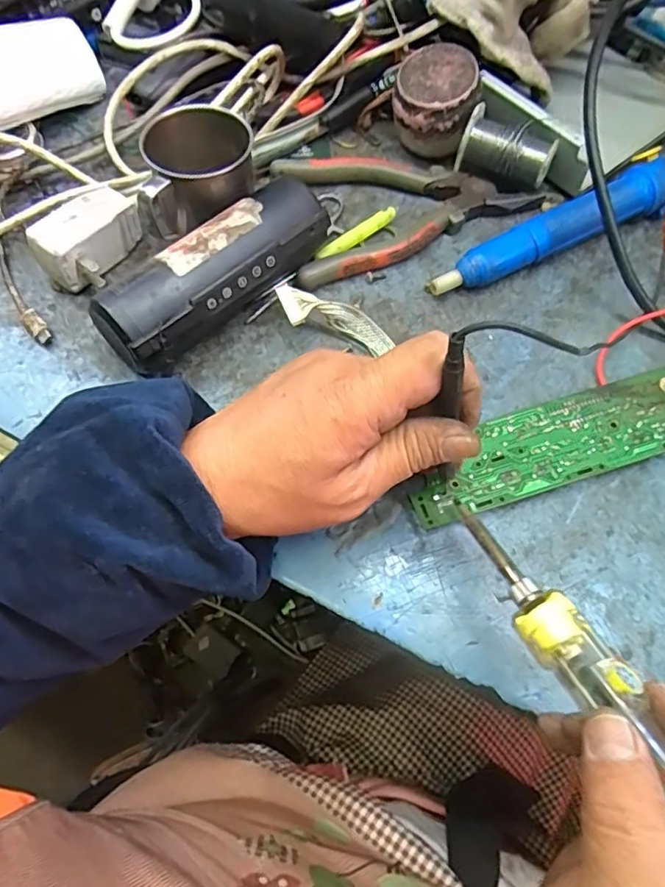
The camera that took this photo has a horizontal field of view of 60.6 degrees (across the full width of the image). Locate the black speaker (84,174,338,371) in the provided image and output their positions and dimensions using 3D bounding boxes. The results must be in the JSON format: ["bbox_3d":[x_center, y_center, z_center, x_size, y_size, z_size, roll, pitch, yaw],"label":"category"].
[{"bbox_3d":[-0.068,-0.100,0.349,0.043,0.053,0.151,40,70,18],"label":"black speaker"}]

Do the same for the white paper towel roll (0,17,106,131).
[{"bbox_3d":[-0.225,-0.261,0.400,0.056,0.048,0.144,36,52,16],"label":"white paper towel roll"}]

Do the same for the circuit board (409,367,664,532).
[{"bbox_3d":[0.160,-0.010,0.325,0.244,0.006,0.051,-19,65,-8],"label":"circuit board"}]

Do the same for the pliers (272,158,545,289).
[{"bbox_3d":[0.045,-0.176,0.406,0.175,0.017,0.104,-20,65,-10],"label":"pliers"}]

